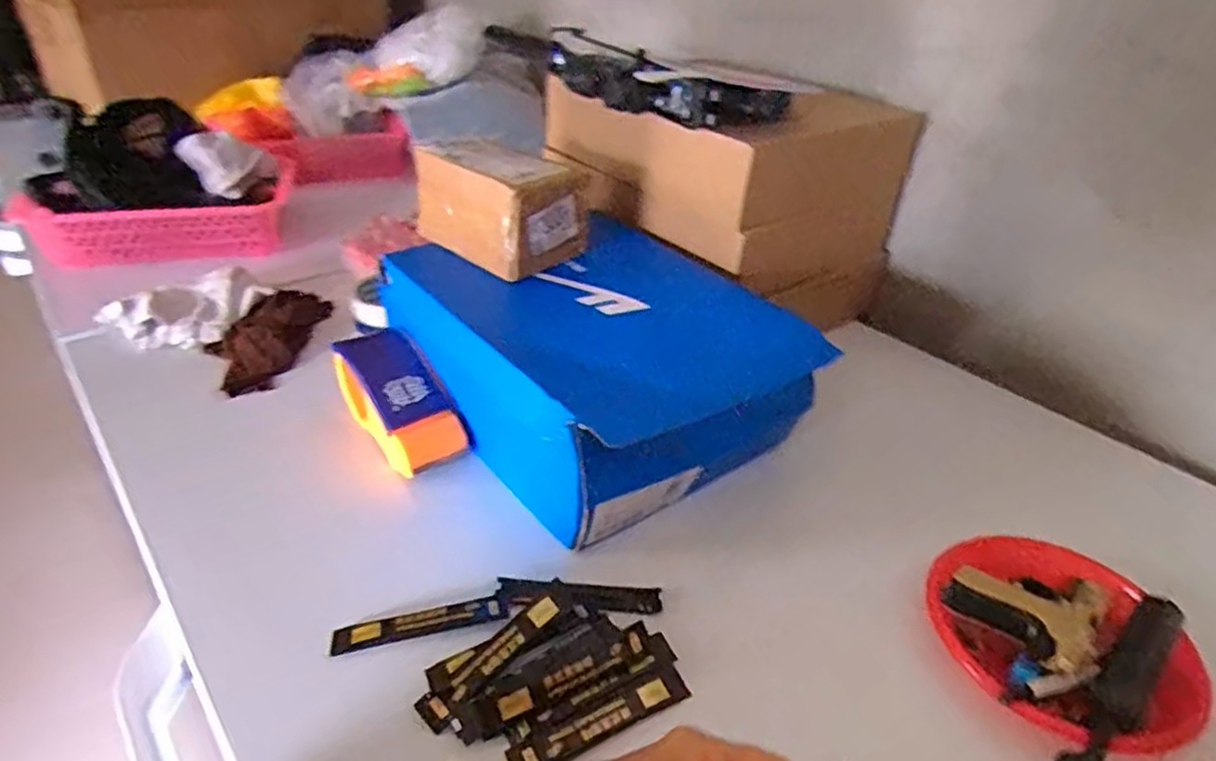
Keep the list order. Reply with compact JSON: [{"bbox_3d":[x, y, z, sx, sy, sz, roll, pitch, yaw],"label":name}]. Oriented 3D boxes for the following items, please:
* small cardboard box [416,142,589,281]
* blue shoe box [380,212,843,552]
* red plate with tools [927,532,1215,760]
[{"bbox_3d":[-0.099,-0.166,0.704,0.108,0.096,0.143,-26,43,-36],"label":"small cardboard box"},{"bbox_3d":[-0.015,-0.028,0.670,0.256,0.126,0.341,-20,40,-31],"label":"blue shoe box"},{"bbox_3d":[0.300,0.162,0.483,0.167,0.049,0.164,2,33,-1],"label":"red plate with tools"}]

